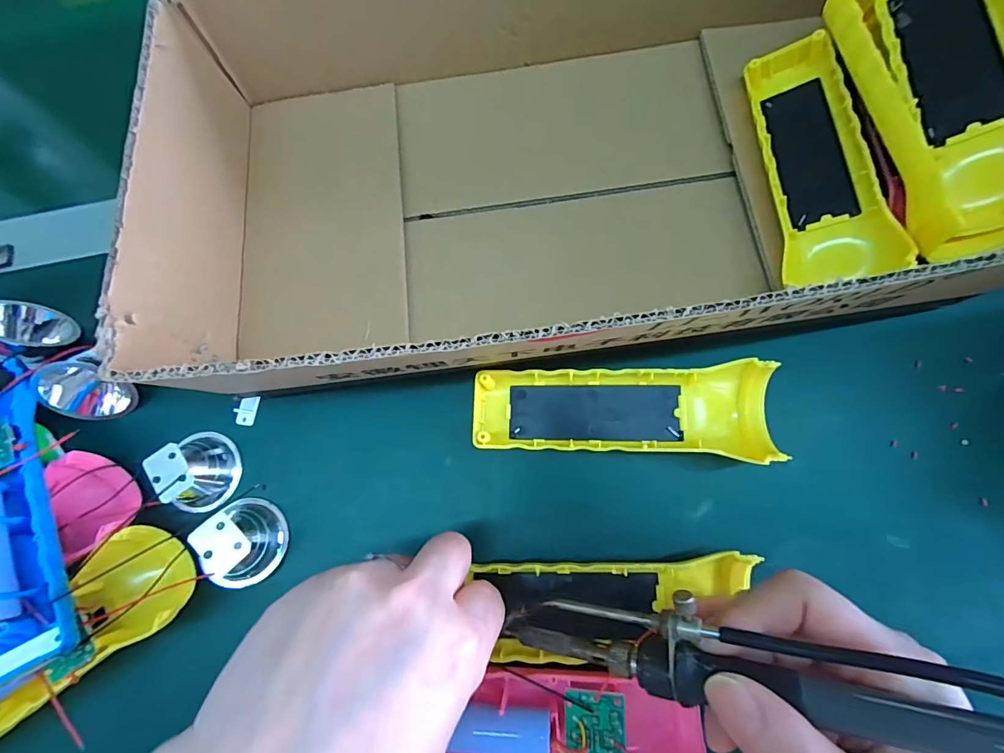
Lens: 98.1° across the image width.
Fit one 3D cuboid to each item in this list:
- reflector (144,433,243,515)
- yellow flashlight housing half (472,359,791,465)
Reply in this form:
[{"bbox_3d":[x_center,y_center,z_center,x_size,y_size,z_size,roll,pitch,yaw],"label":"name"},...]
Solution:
[{"bbox_3d":[-0.167,0.050,0.237,0.036,0.026,0.040,-30,75,-6],"label":"reflector"},{"bbox_3d":[0.063,0.019,0.228,0.153,0.022,0.048,-2,74,2],"label":"yellow flashlight housing half"}]

